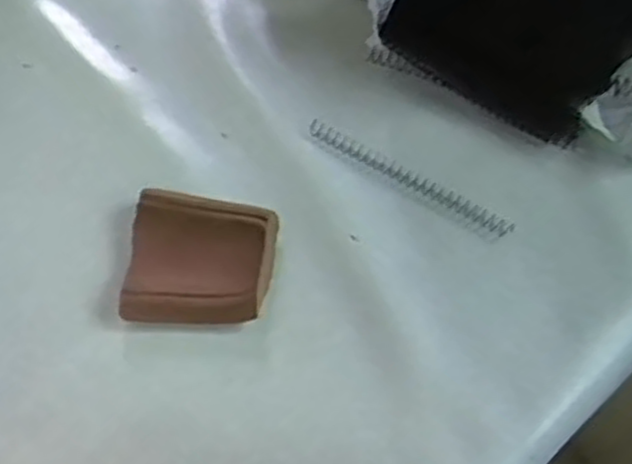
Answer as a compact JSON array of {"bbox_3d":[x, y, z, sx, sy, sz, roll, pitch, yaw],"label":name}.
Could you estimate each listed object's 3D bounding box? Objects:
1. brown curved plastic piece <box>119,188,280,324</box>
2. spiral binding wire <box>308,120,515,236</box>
[{"bbox_3d":[-0.072,0.018,0.508,0.088,0.023,0.083,4,62,2],"label":"brown curved plastic piece"},{"bbox_3d":[0.063,-0.038,0.547,0.154,0.004,0.011,30,66,14],"label":"spiral binding wire"}]

